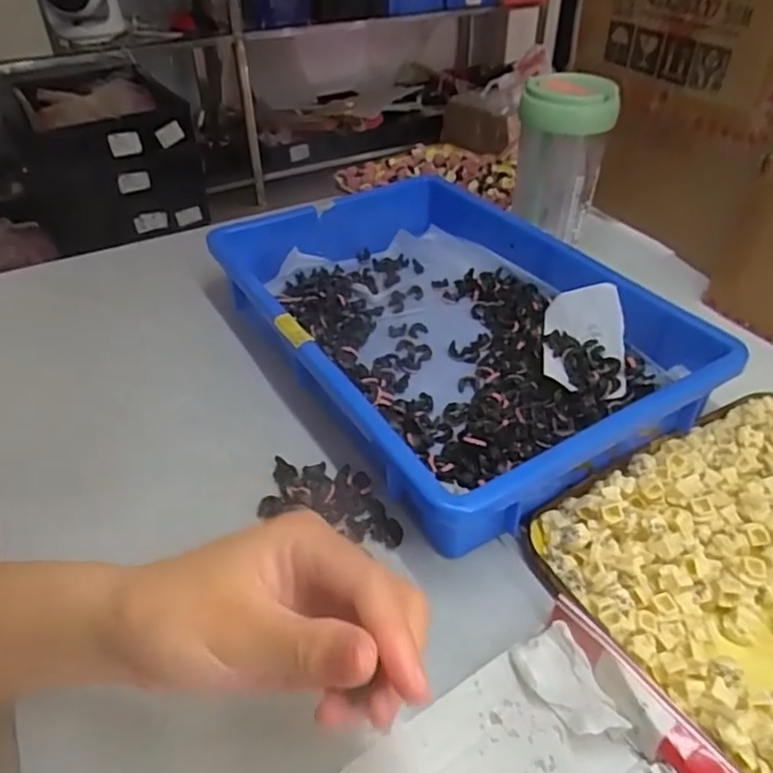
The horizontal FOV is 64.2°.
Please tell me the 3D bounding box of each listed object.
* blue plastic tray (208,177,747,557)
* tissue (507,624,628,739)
[{"bbox_3d":[0.039,-0.054,0.483,0.245,0.060,0.365,-25,46,-23],"label":"blue plastic tray"},{"bbox_3d":[0.084,0.140,0.289,0.029,0.015,0.052,-17,43,-15],"label":"tissue"}]

